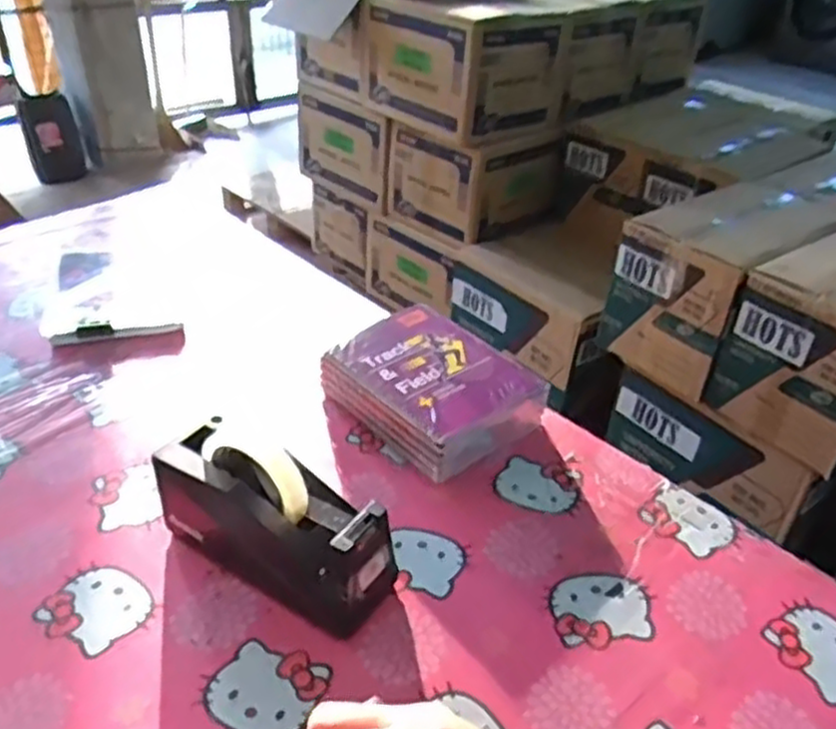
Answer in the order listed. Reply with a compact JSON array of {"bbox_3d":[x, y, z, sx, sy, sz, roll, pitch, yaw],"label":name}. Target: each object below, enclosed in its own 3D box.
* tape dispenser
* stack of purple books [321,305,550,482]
[{"bbox_3d":[-0.118,0.121,0.615,0.202,0.118,0.076,22,39,24],"label":"tape dispenser"},{"bbox_3d":[0.018,0.023,0.811,0.166,0.065,0.192,-27,45,-35],"label":"stack of purple books"}]

